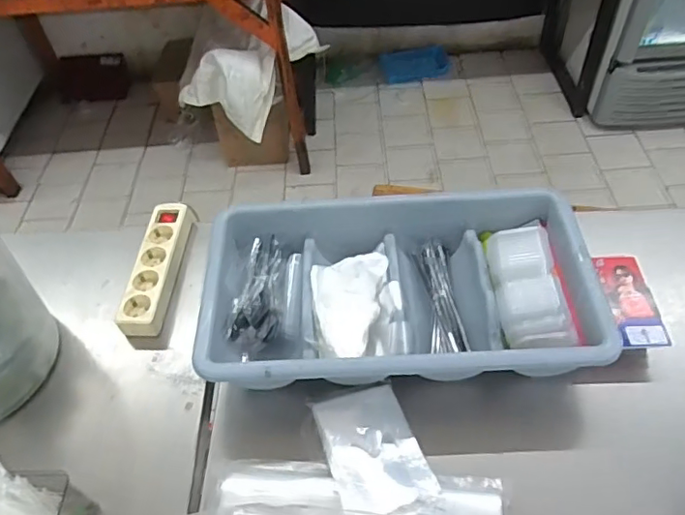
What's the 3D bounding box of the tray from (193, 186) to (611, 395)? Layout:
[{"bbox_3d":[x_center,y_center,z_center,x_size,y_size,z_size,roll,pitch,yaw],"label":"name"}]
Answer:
[{"bbox_3d":[0.073,0.034,0.762,0.491,0.089,0.291,-4,51,1],"label":"tray"}]

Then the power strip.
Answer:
[{"bbox_3d":[-0.277,0.011,0.840,0.059,0.038,0.231,0,51,4],"label":"power strip"}]

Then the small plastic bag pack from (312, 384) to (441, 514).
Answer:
[{"bbox_3d":[0.035,0.223,0.652,0.102,0.024,0.151,-16,52,-9],"label":"small plastic bag pack"}]

